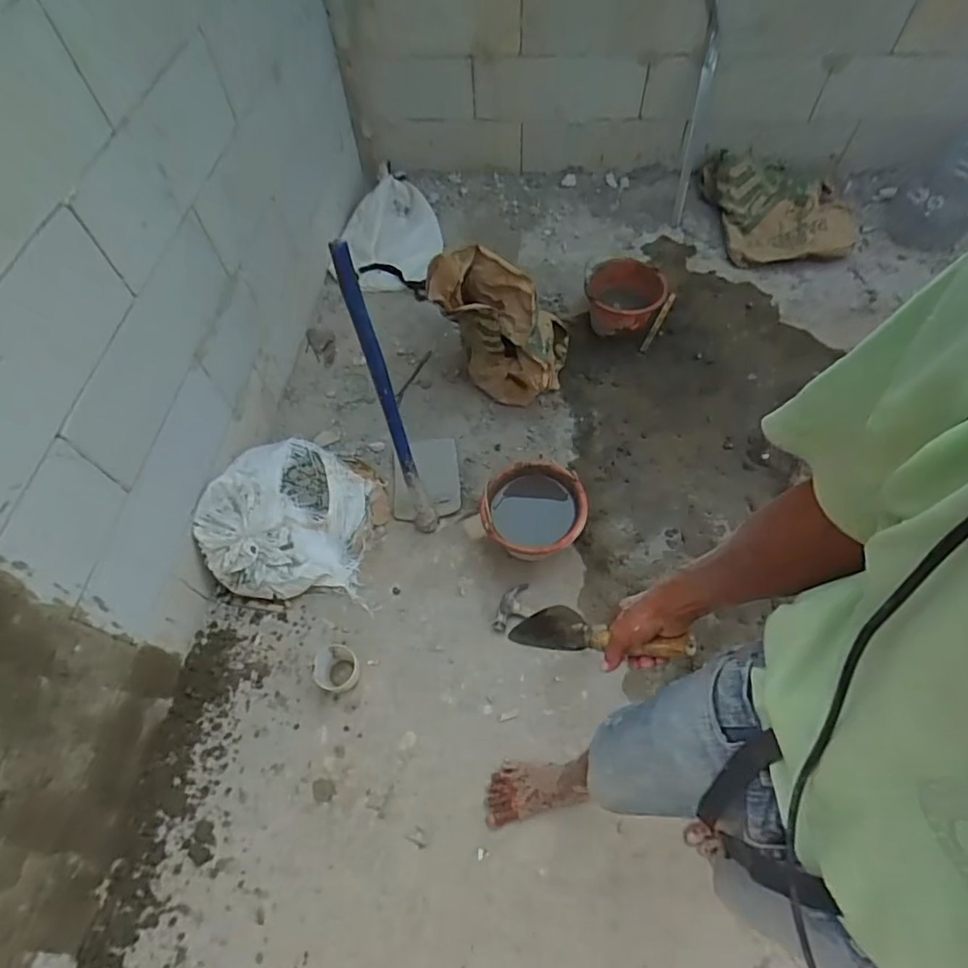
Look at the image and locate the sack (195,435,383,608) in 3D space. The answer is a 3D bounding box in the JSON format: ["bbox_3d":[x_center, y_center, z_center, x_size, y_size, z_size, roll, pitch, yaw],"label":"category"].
[{"bbox_3d":[-0.476,0.069,1.403,0.356,0.189,0.410,4,60,5],"label":"sack"}]

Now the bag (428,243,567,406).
[{"bbox_3d":[0.071,-0.449,1.550,0.346,0.408,0.301,21,64,14],"label":"bag"}]

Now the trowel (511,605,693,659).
[{"bbox_3d":[0.151,0.203,0.744,0.278,0.069,0.049,-11,48,49],"label":"trowel"}]

